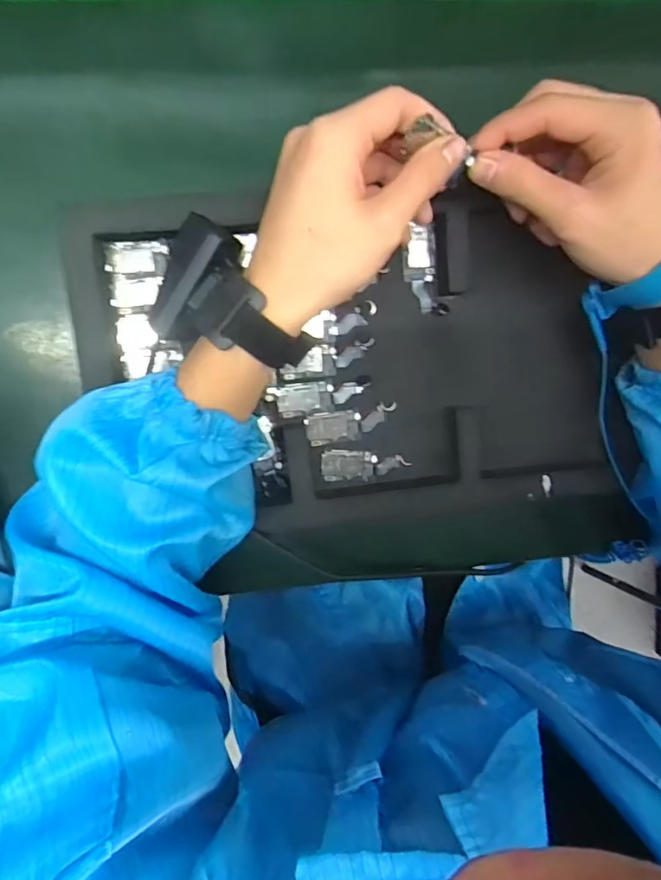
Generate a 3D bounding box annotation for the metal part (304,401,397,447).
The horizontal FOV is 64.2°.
[{"bbox_3d":[0.015,-0.011,0.370,0.063,0.006,0.022,-10,96,-5],"label":"metal part"}]

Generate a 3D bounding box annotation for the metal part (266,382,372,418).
[{"bbox_3d":[-0.009,-0.029,0.366,0.067,0.006,0.021,-7,96,-5],"label":"metal part"}]

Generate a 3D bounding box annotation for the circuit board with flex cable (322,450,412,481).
[{"bbox_3d":[0.025,0.018,0.376,0.061,0.007,0.022,0,95,-6],"label":"circuit board with flex cable"}]

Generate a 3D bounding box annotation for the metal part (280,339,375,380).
[{"bbox_3d":[-0.002,-0.054,0.360,0.063,0.005,0.021,-7,96,-5],"label":"metal part"}]

